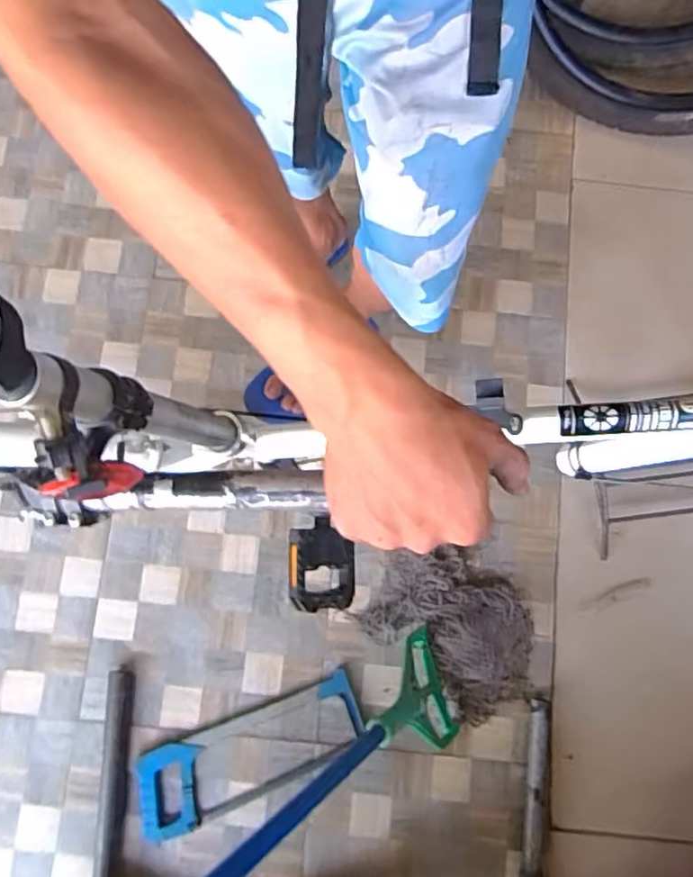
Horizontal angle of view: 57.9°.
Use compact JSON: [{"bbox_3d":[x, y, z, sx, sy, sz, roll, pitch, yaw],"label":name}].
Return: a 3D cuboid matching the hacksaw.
[{"bbox_3d":[-0.156,0.517,1.021,0.376,0.024,0.135,-22,81,-5],"label":"hacksaw"}]

